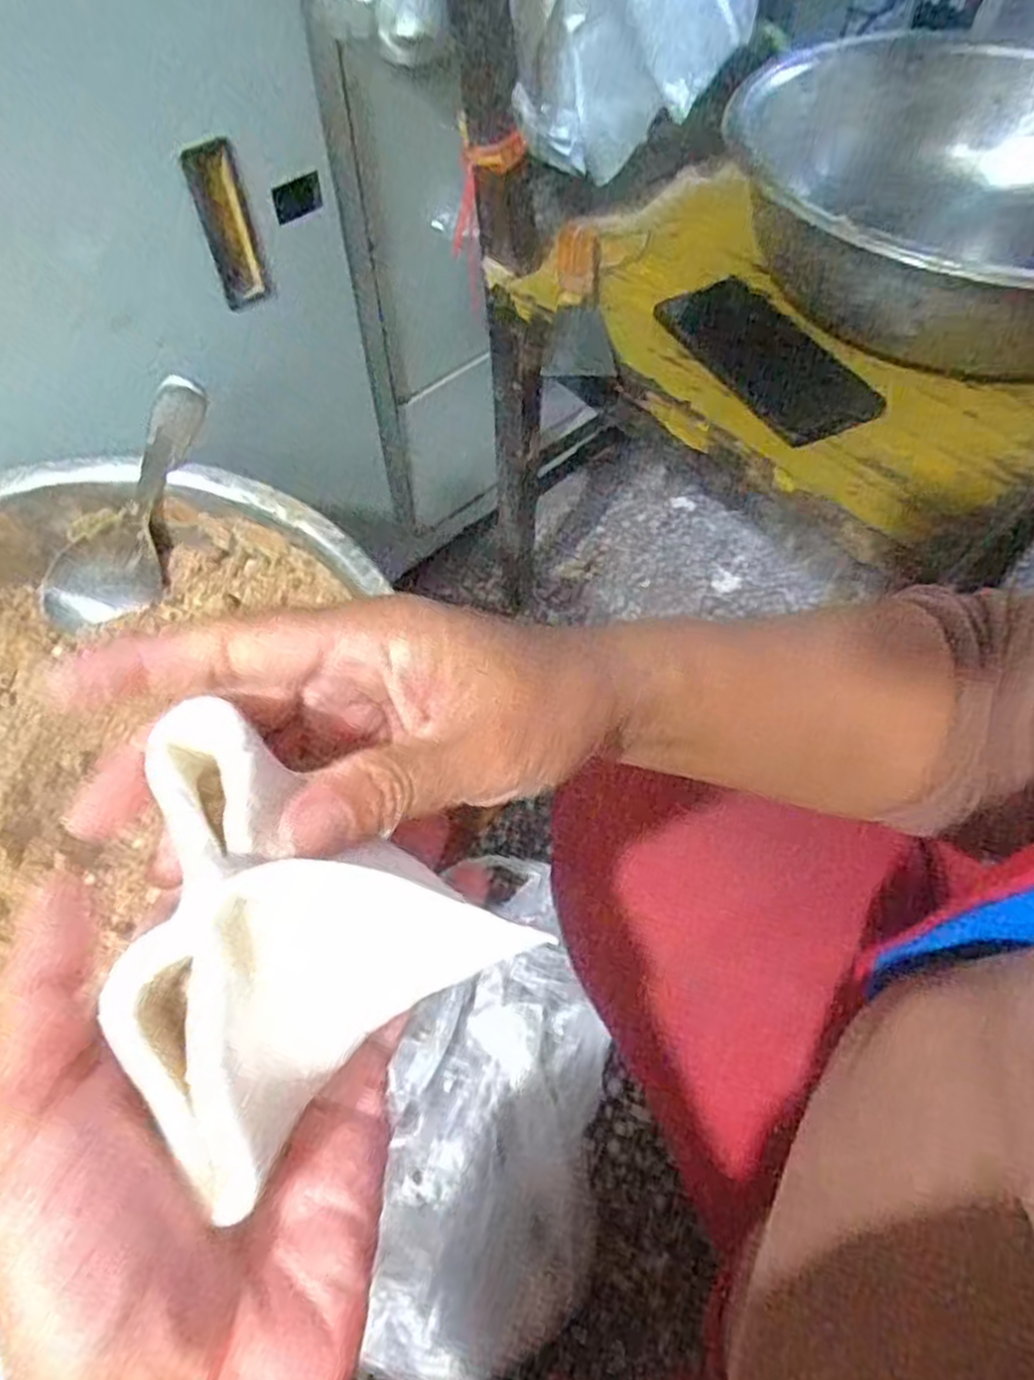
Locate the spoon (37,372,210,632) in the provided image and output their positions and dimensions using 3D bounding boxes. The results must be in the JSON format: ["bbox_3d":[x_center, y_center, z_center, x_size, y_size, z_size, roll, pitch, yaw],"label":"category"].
[{"bbox_3d":[-0.246,-0.118,0.511,0.040,0.052,0.177,40,108,23],"label":"spoon"}]

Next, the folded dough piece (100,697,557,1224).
[{"bbox_3d":[-0.060,0.049,0.194,0.085,0.032,0.096,-35,64,-20],"label":"folded dough piece"}]

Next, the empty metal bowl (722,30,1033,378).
[{"bbox_3d":[0.330,-0.354,0.583,0.338,0.134,0.407,20,59,13],"label":"empty metal bowl"}]

